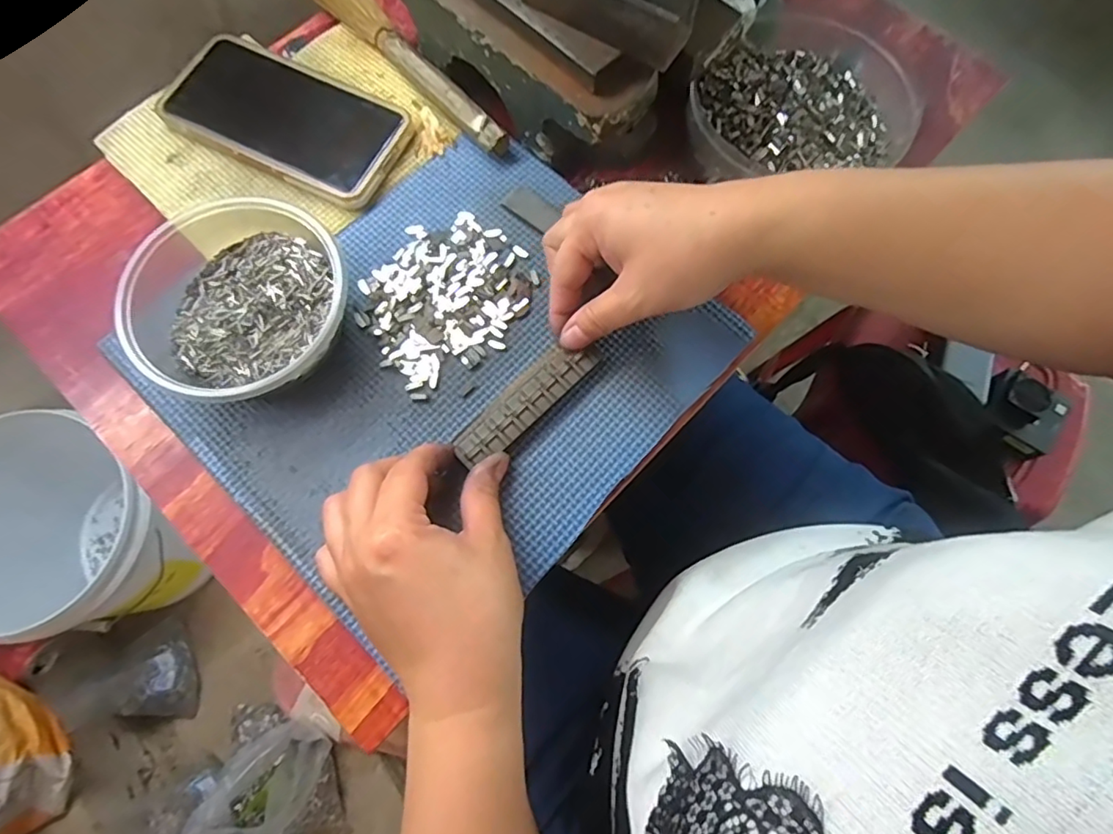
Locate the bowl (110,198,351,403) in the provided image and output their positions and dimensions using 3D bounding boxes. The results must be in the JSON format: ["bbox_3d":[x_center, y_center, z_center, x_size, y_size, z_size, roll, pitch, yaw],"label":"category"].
[{"bbox_3d":[-0.174,-0.061,0.316,0.110,0.045,0.109,0,72,-1],"label":"bowl"}]

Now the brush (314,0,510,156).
[{"bbox_3d":[-0.110,-0.254,0.393,0.036,0.020,0.224,-37,77,-12],"label":"brush"}]

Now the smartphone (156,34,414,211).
[{"bbox_3d":[-0.173,-0.193,0.376,0.153,0.013,0.077,25,74,7],"label":"smartphone"}]

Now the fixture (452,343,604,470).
[{"bbox_3d":[-0.017,-0.010,0.326,0.095,0.011,0.028,-40,77,-12],"label":"fixture"}]

